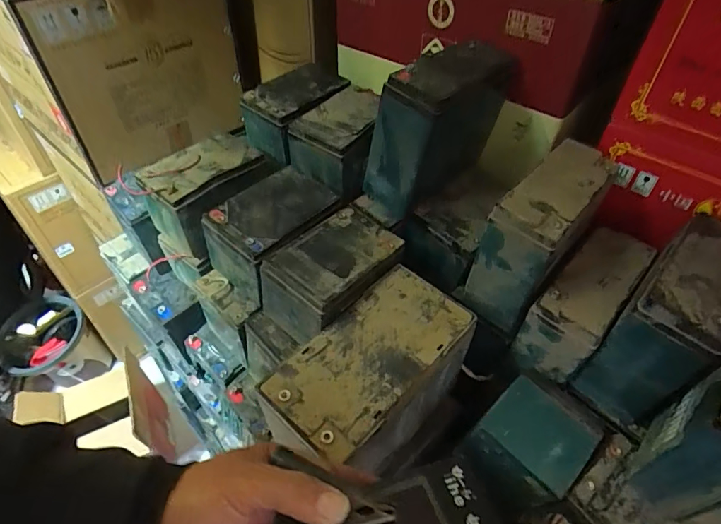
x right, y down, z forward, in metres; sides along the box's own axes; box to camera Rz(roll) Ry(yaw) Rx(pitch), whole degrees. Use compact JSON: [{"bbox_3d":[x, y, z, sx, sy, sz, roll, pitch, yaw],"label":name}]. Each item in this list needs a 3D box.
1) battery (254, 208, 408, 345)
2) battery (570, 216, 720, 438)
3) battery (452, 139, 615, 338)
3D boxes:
[{"bbox_3d":[-0.030,0.015,0.539,0.101,0.088,0.156,34,54,28],"label":"battery"},{"bbox_3d":[0.336,0.067,0.483,0.177,0.173,0.086,-35,56,-30],"label":"battery"},{"bbox_3d":[0.210,-0.031,0.534,0.087,0.171,0.168,34,54,28],"label":"battery"}]

